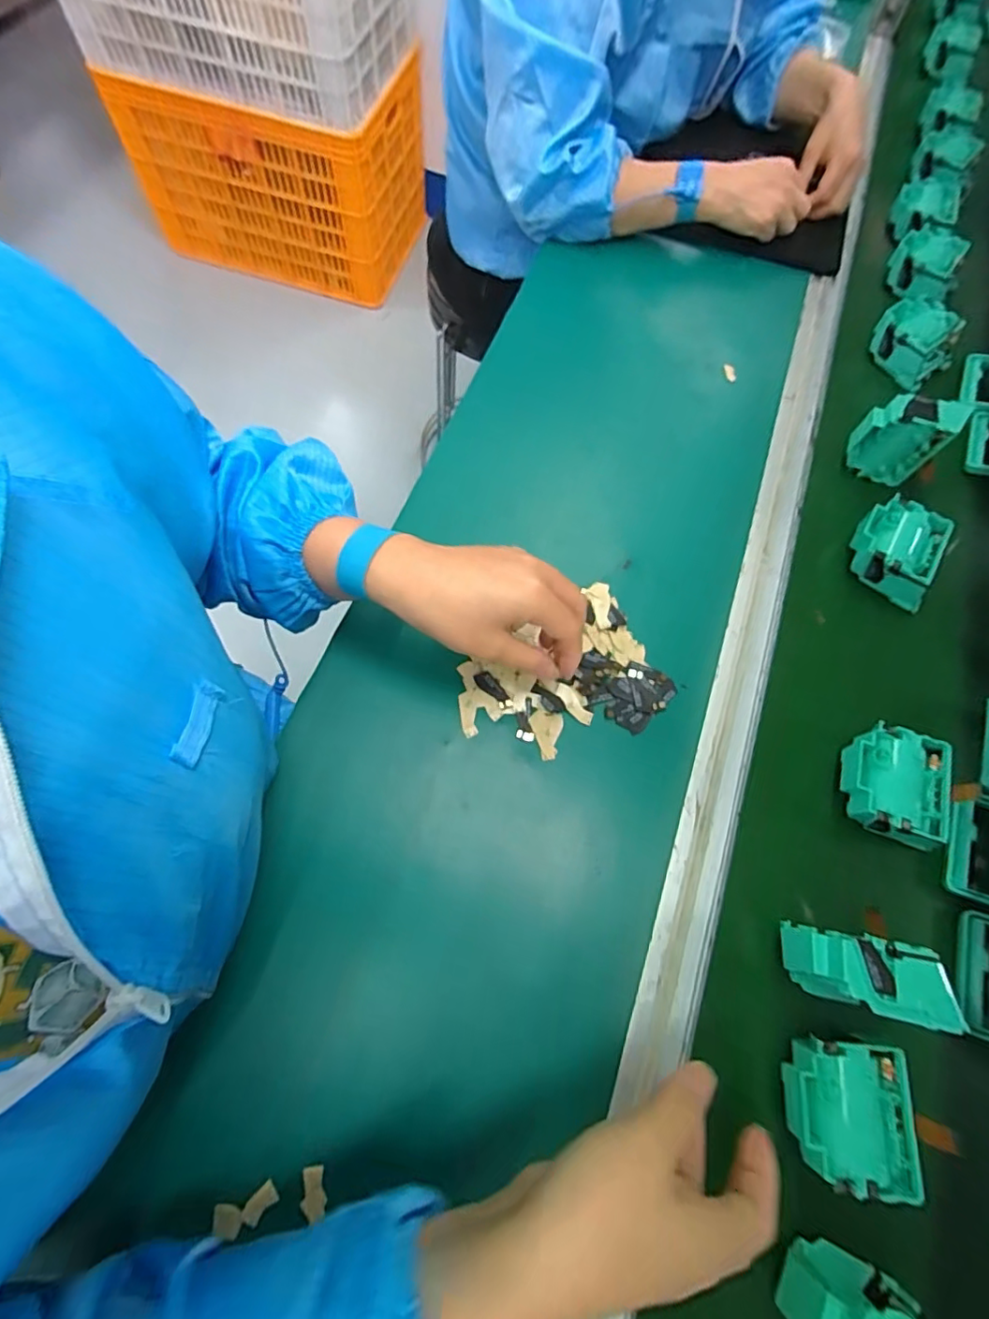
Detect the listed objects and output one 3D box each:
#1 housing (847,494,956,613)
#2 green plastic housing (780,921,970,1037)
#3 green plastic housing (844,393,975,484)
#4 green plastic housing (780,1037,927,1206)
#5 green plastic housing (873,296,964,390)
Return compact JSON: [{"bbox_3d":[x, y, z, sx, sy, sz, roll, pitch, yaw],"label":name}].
[{"bbox_3d":[0.355,-0.093,0.488,0.076,0.049,0.079,30,68,18],"label":"housing"},{"bbox_3d":[0.227,0.196,0.343,0.083,0.068,0.041,13,64,11],"label":"green plastic housing"},{"bbox_3d":[0.376,-0.202,0.515,0.072,0.079,0.034,17,64,13],"label":"green plastic housing"},{"bbox_3d":[0.209,0.268,0.324,0.067,0.026,0.074,5,62,7],"label":"green plastic housing"},{"bbox_3d":[0.449,-0.340,0.591,0.085,0.053,0.076,-37,65,-15],"label":"green plastic housing"}]

